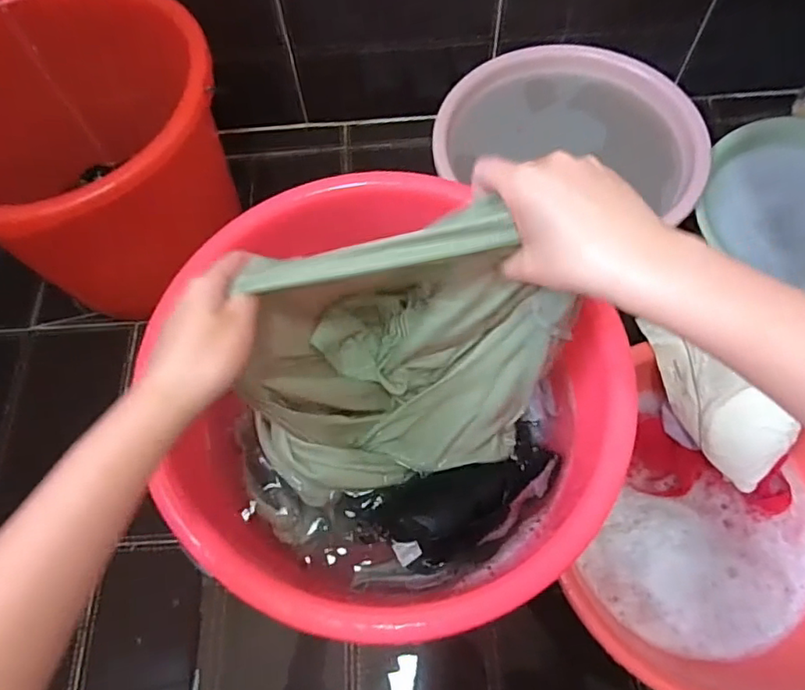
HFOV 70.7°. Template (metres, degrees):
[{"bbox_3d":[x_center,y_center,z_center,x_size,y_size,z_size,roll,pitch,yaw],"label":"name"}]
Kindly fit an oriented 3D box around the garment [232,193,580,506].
[{"bbox_3d":[0.000,0.015,0.415,0.223,0.182,0.123,-12,65,-2],"label":"garment"}]

